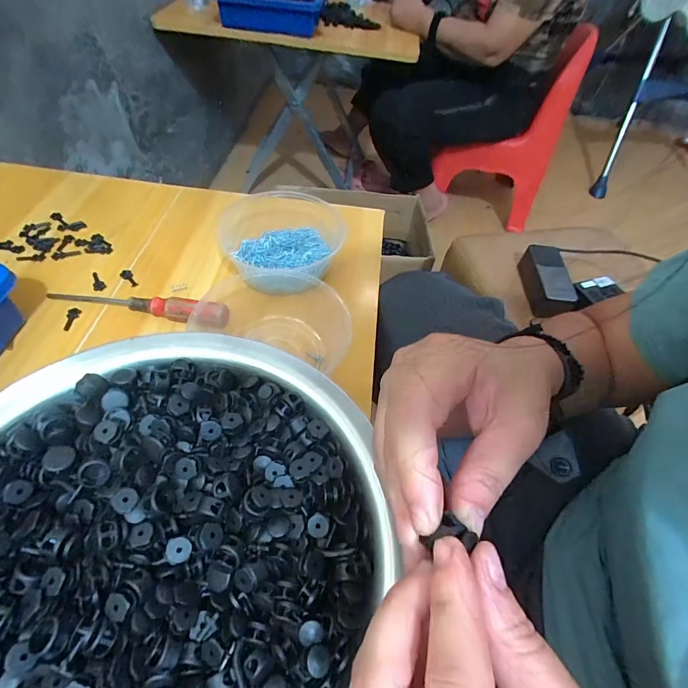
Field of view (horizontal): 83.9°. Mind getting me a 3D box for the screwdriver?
[{"bbox_3d":[-0.221,-0.046,0.408,0.195,0.029,0.022,12,53,3],"label":"screwdriver"}]

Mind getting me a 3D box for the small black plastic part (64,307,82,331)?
[{"bbox_3d":[-0.290,-0.026,0.410,0.013,0.008,0.027,-2,53,-7],"label":"small black plastic part"}]

